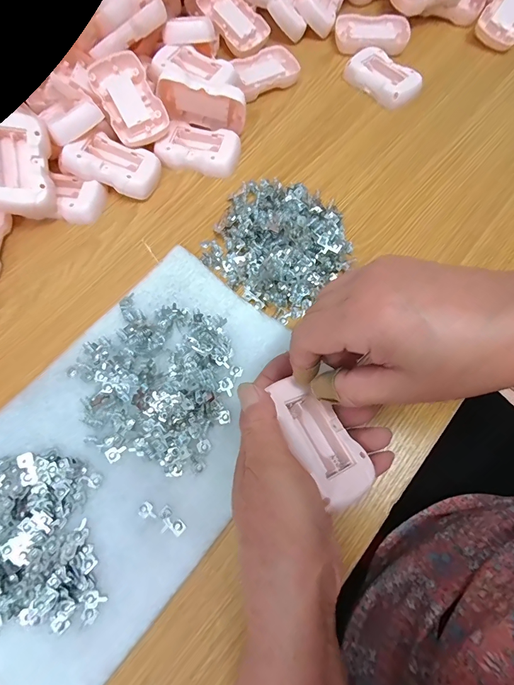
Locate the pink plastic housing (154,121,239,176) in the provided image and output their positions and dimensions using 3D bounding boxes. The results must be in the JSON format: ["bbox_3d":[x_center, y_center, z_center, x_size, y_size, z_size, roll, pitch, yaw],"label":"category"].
[{"bbox_3d":[-0.060,-0.201,0.368,0.079,0.019,0.048,15,68,6],"label":"pink plastic housing"}]

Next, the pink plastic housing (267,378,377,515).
[{"bbox_3d":[0.038,0.063,0.229,0.039,0.018,0.080,-22,68,-33],"label":"pink plastic housing"}]

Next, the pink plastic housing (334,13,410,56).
[{"bbox_3d":[0.141,-0.380,0.435,0.085,0.018,0.047,4,68,1],"label":"pink plastic housing"}]

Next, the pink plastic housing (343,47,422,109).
[{"bbox_3d":[0.145,-0.304,0.408,0.048,0.021,0.083,-39,73,-15],"label":"pink plastic housing"}]

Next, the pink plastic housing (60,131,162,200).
[{"bbox_3d":[-0.140,-0.176,0.349,0.083,0.021,0.050,21,65,-9],"label":"pink plastic housing"}]

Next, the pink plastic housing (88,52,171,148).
[{"bbox_3d":[-0.128,-0.244,0.353,0.053,0.012,0.086,-27,92,-7],"label":"pink plastic housing"}]

